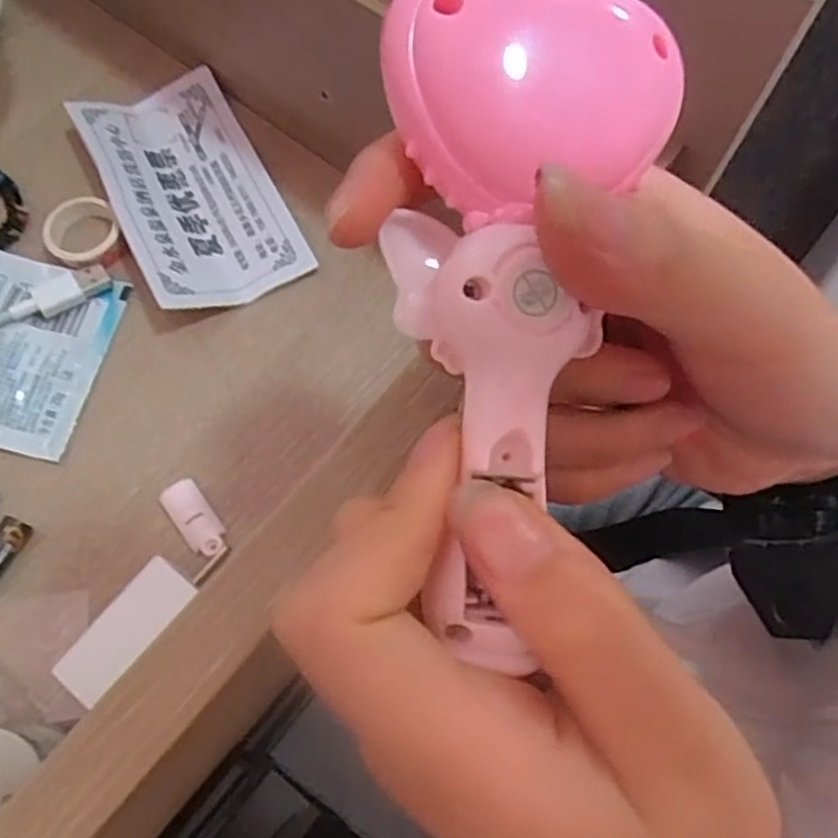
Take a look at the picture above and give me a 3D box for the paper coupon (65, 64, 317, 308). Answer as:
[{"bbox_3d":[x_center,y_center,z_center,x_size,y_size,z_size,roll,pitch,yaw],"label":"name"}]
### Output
[{"bbox_3d":[-0.097,-0.099,0.297,0.062,0.017,0.112,-27,70,-9],"label":"paper coupon"}]

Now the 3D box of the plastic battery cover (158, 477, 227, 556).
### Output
[{"bbox_3d":[-0.081,0.035,0.253,0.014,0.004,0.031,-37,72,-13],"label":"plastic battery cover"}]

